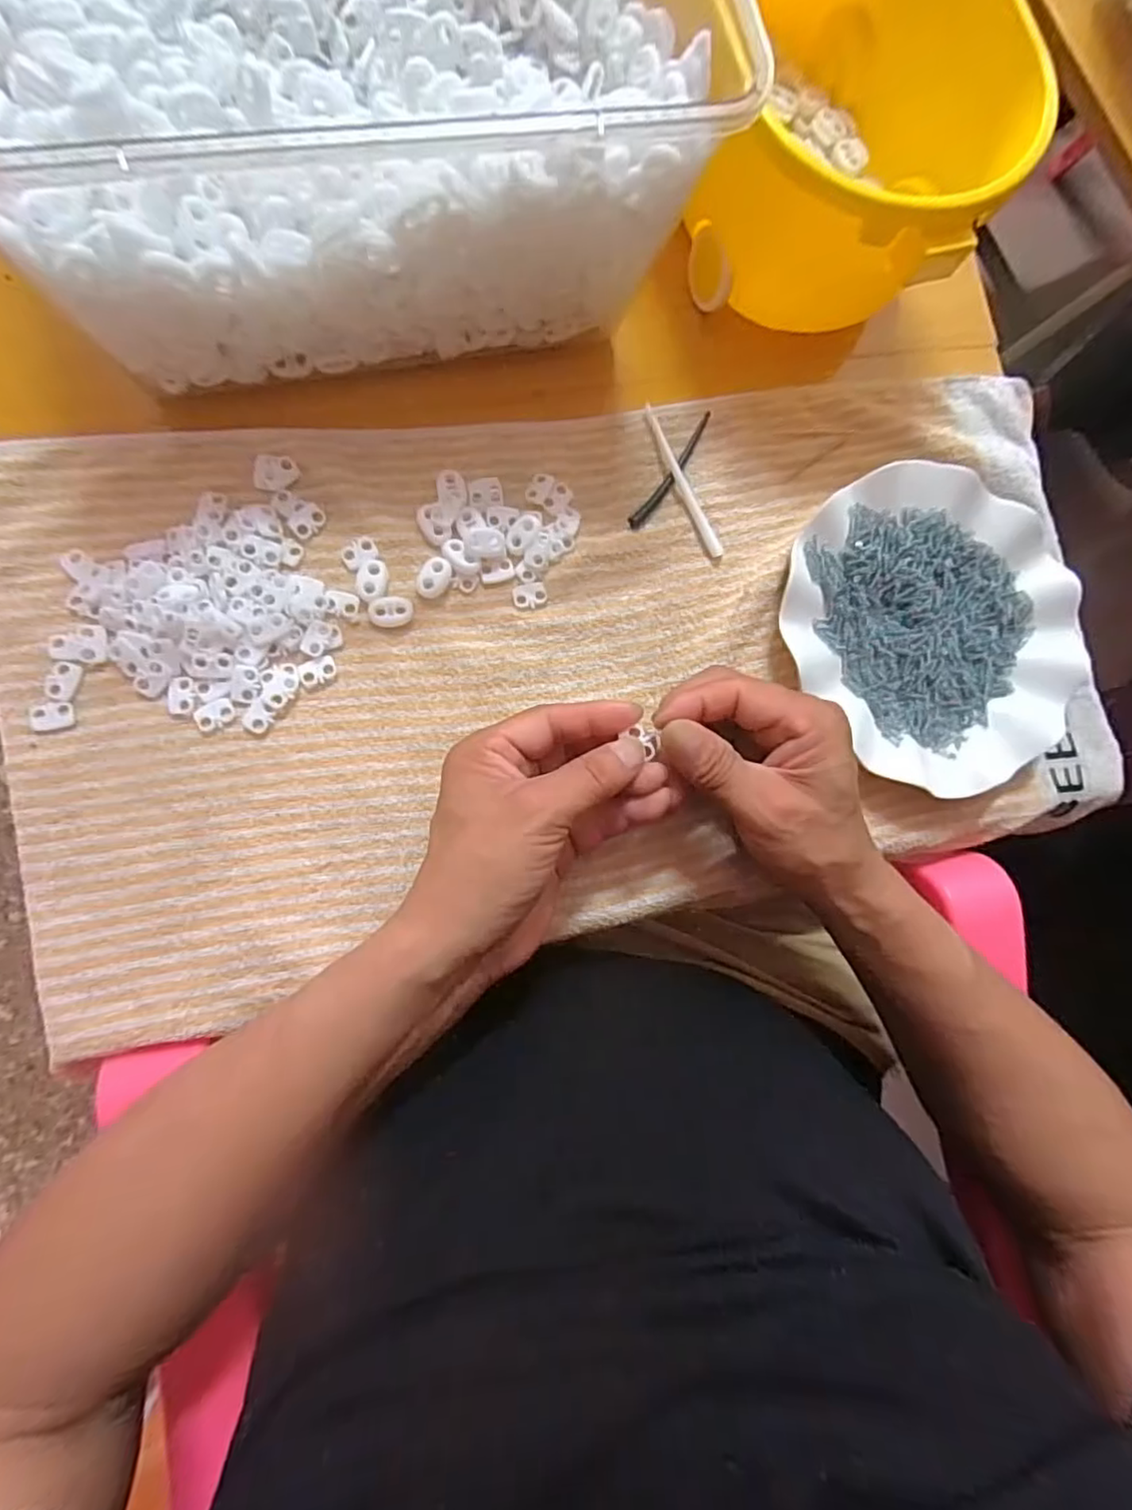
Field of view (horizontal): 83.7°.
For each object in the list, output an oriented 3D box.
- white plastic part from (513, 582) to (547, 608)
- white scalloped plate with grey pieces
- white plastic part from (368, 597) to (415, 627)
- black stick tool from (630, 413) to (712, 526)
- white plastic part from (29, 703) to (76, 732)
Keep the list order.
[{"bbox_3d":[-0.019,-0.086,0.341,0.018,0.004,0.013,-12,86,-10],"label":"white plastic part"},{"bbox_3d":[0.218,-0.076,0.370,0.175,0.023,0.180,1,84,-9],"label":"white scalloped plate with grey pieces"},{"bbox_3d":[-0.090,-0.074,0.327,0.022,0.004,0.016,-7,85,-10],"label":"white plastic part"},{"bbox_3d":[0.061,-0.163,0.362,0.008,0.006,0.085,35,79,-4],"label":"black stick tool"},{"bbox_3d":[-0.242,-0.018,0.298,0.017,0.004,0.013,-9,85,-10],"label":"white plastic part"}]

